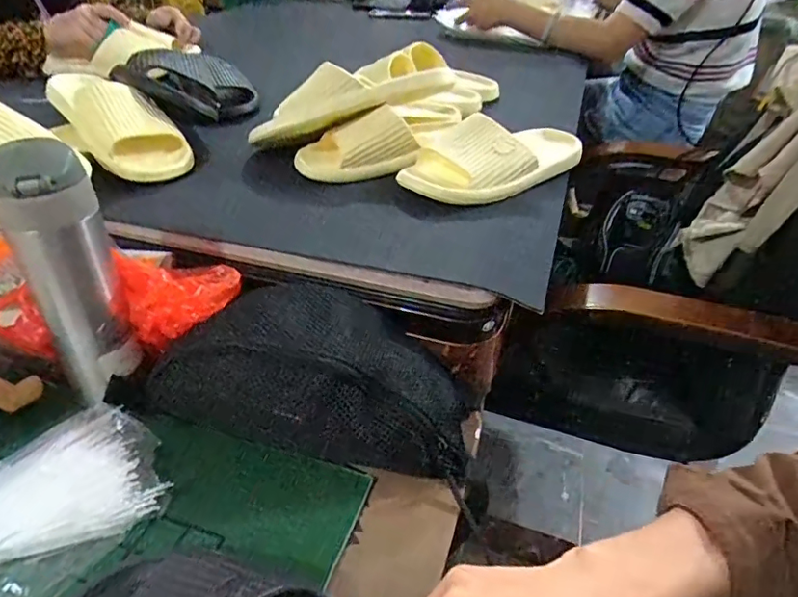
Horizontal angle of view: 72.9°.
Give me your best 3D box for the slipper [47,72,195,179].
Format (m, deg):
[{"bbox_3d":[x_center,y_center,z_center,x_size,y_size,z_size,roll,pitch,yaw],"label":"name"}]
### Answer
[{"bbox_3d":[-0.347,-0.224,0.655,0.249,0.059,0.103,37,47,17],"label":"slipper"}]

